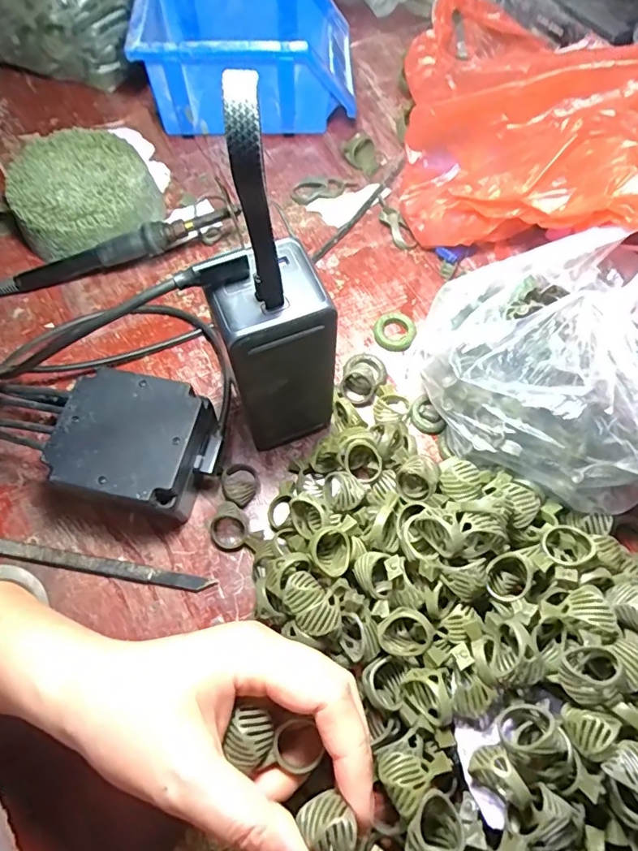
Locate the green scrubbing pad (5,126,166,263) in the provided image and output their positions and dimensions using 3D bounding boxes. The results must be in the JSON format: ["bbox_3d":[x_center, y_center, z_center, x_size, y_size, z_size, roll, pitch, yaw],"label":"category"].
[{"bbox_3d":[-0.180,-0.179,0.392,0.103,0.040,0.103,-24,68,-8],"label":"green scrubbing pad"}]

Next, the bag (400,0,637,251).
[{"bbox_3d":[0.154,-0.212,0.356,0.167,0.152,0.282,-30,69,-11],"label":"bag"}]

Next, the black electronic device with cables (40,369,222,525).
[{"bbox_3d":[-0.108,0.014,0.313,0.086,0.051,0.072,8,67,5],"label":"black electronic device with cables"}]

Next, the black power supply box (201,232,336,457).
[{"bbox_3d":[-0.023,-0.035,0.293,0.054,0.135,0.045,-20,68,-7],"label":"black power supply box"}]

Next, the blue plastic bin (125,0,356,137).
[{"bbox_3d":[-0.063,-0.335,0.454,0.180,0.081,0.133,-2,67,1],"label":"blue plastic bin"}]

